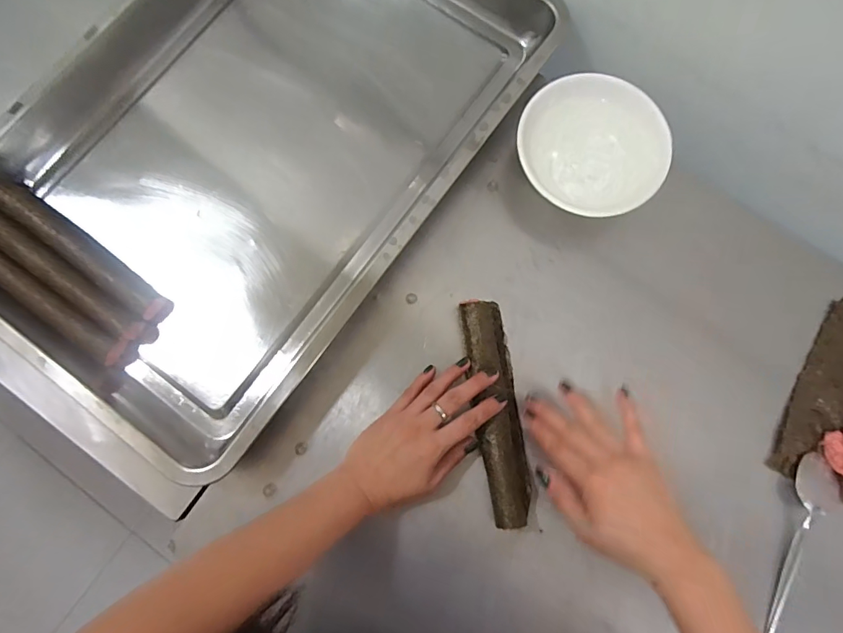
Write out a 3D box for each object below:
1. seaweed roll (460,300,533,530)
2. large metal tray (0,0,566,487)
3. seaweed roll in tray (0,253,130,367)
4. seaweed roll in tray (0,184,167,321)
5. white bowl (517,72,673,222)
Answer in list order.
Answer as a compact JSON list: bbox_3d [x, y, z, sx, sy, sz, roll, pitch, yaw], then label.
[{"bbox_3d":[0.072,0.086,0.435,0.042,0.028,0.202,-8,79,-1],"label":"seaweed roll"},{"bbox_3d":[-0.162,-0.189,0.475,0.390,0.054,0.595,36,81,6],"label":"large metal tray"},{"bbox_3d":[-0.365,-0.019,0.439,0.186,0.030,0.026,34,81,5],"label":"seaweed roll in tray"},{"bbox_3d":[-0.334,-0.066,0.450,0.189,0.030,0.029,36,81,6],"label":"seaweed roll in tray"},{"bbox_3d":[0.167,-0.165,0.469,0.140,0.059,0.135,0,79,-1],"label":"white bowl"}]

